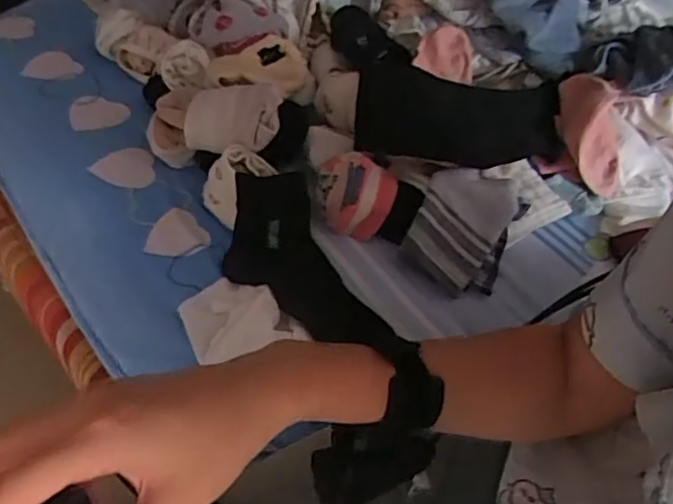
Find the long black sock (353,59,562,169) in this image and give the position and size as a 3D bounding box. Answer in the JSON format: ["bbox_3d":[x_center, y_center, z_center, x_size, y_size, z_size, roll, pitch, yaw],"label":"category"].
[{"bbox_3d":[0.132,-0.142,0.661,0.219,0.048,0.109,2,58,-3],"label":"long black sock"}]

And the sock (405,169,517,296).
[{"bbox_3d":[0.126,-0.027,0.625,0.089,0.050,0.117,23,60,11],"label":"sock"}]

